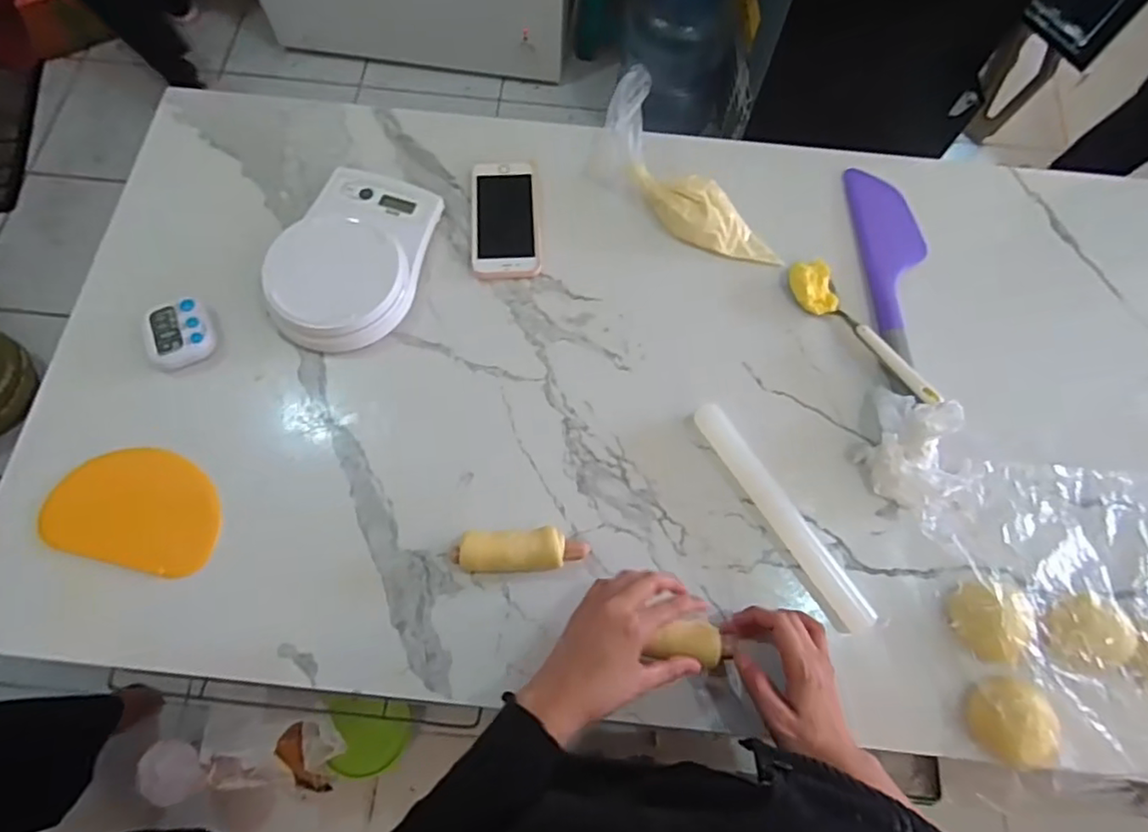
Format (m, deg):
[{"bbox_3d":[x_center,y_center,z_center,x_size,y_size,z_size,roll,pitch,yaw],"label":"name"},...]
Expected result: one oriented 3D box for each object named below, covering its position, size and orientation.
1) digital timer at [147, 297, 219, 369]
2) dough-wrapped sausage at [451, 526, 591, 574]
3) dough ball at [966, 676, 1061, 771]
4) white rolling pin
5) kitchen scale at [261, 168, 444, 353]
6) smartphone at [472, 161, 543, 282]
[{"bbox_3d":[-0.372,-0.078,0.591,0.054,0.017,0.062,-27,73,-10],"label":"digital timer"},{"bbox_3d":[-0.045,0.116,0.532,0.111,0.033,0.035,-4,71,-2],"label":"dough-wrapped sausage"},{"bbox_3d":[0.338,0.237,0.485,0.055,0.031,0.060,3,71,0],"label":"dough ball"},{"bbox_3d":[0.180,0.084,0.546,0.025,0.026,0.224,-30,74,-10],"label":"white rolling pin"},{"bbox_3d":[-0.218,-0.160,0.615,0.141,0.034,0.197,20,72,6],"label":"kitchen scale"},{"bbox_3d":[-0.071,-0.205,0.648,0.069,0.011,0.133,-3,71,-2],"label":"smartphone"}]

